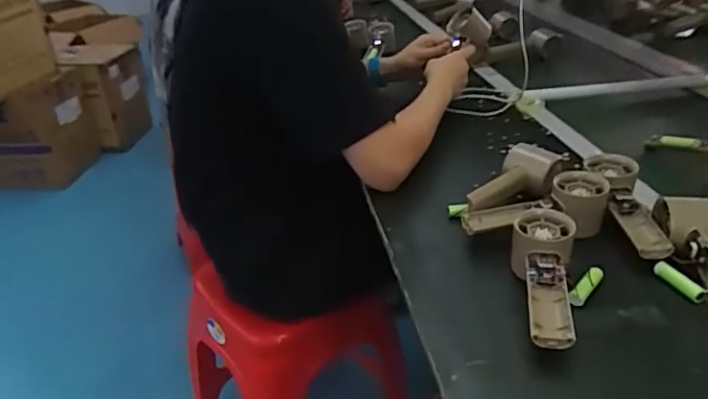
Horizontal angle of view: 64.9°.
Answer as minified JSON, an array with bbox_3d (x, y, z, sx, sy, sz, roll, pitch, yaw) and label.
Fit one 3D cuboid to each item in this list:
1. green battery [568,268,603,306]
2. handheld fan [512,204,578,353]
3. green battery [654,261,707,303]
[{"bbox_3d":[0.218,0.081,0.523,0.048,0.012,0.013,-41,44,-20],"label":"green battery"},{"bbox_3d":[0.173,0.071,0.510,0.054,0.053,0.154,5,31,13],"label":"handheld fan"},{"bbox_3d":[0.303,0.077,0.520,0.014,0.016,0.048,-17,33,-22],"label":"green battery"}]

